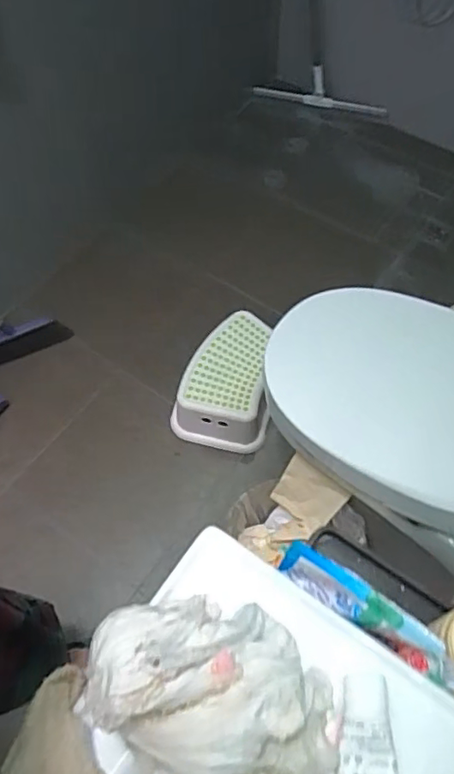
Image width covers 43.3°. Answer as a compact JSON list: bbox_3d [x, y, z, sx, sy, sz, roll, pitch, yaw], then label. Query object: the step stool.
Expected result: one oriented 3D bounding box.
[{"bbox_3d":[0.007,-0.022,1.408,0.225,0.126,0.321,12,60,9],"label":"step stool"}]

